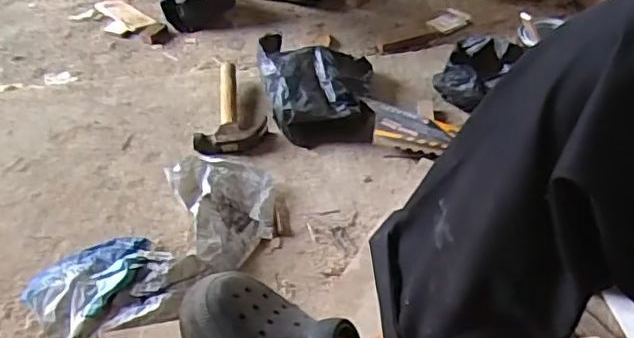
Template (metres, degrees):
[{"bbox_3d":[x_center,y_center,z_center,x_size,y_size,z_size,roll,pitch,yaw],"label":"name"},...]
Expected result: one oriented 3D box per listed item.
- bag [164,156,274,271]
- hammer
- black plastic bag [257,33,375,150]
[{"bbox_3d":[-0.127,0.051,0.911,0.141,0.046,0.199,-18,45,-18],"label":"bag"},{"bbox_3d":[-0.160,-0.109,1.103,0.125,0.043,0.215,-7,43,-7],"label":"hammer"},{"bbox_3d":[-0.002,-0.134,1.095,0.200,0.124,0.194,0,43,1],"label":"black plastic bag"}]

